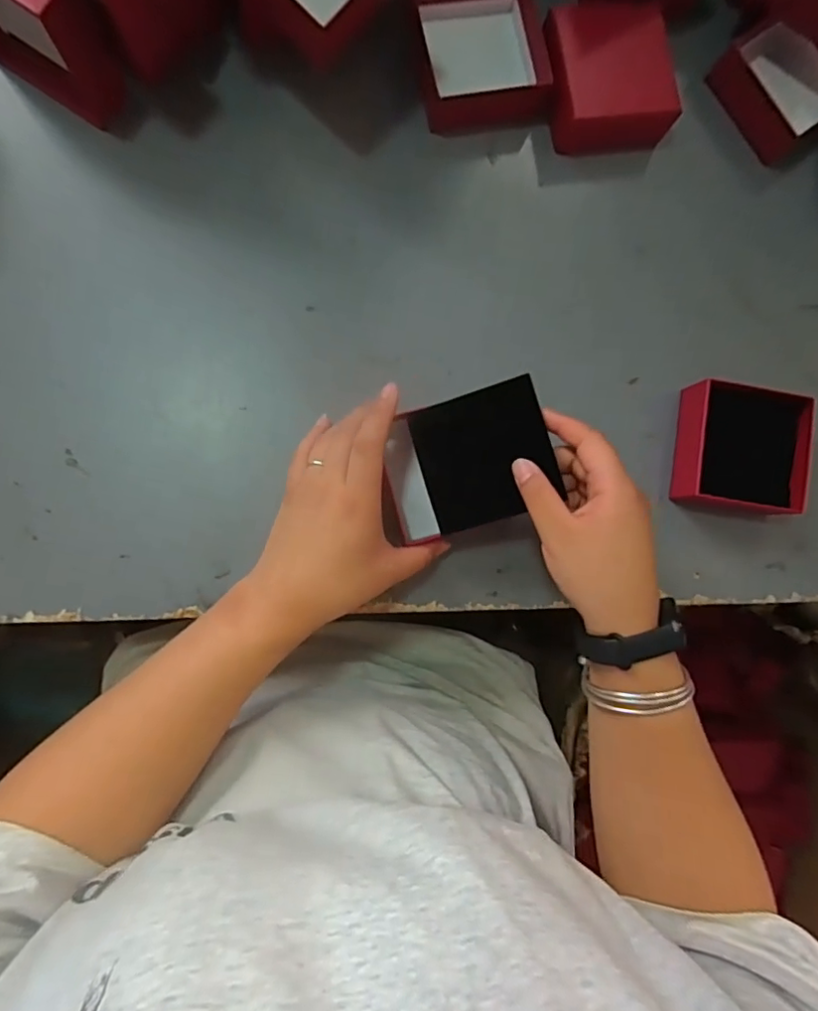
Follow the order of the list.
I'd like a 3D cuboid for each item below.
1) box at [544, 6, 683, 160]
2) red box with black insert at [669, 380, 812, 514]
[{"bbox_3d":[0.145,-0.316,0.415,0.092,0.037,0.089,-10,89,-8],"label":"box"},{"bbox_3d":[0.247,-0.043,0.415,0.089,0.036,0.093,10,86,-7],"label":"red box with black insert"}]

